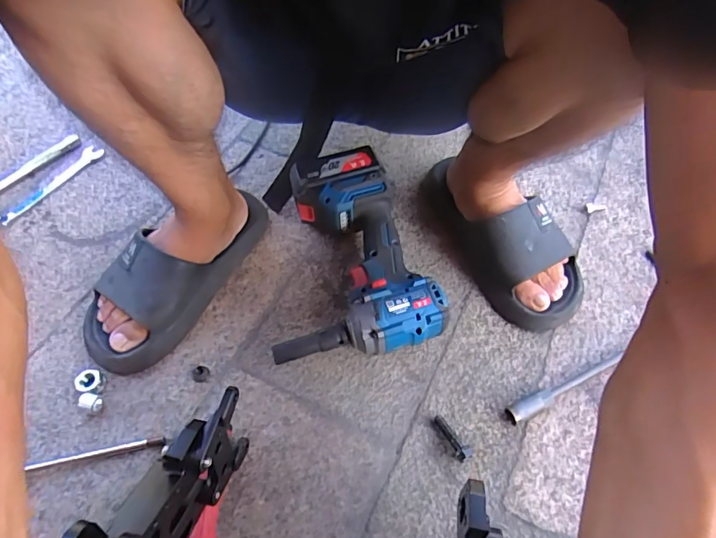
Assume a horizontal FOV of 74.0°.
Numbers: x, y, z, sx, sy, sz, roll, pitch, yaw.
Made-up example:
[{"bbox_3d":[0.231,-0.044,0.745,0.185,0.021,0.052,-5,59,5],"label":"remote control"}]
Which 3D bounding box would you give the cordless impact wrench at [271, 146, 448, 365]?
[{"bbox_3d":[-0.007,-0.018,0.548,0.183,0.075,0.242,-6,57,-3],"label":"cordless impact wrench"}]

